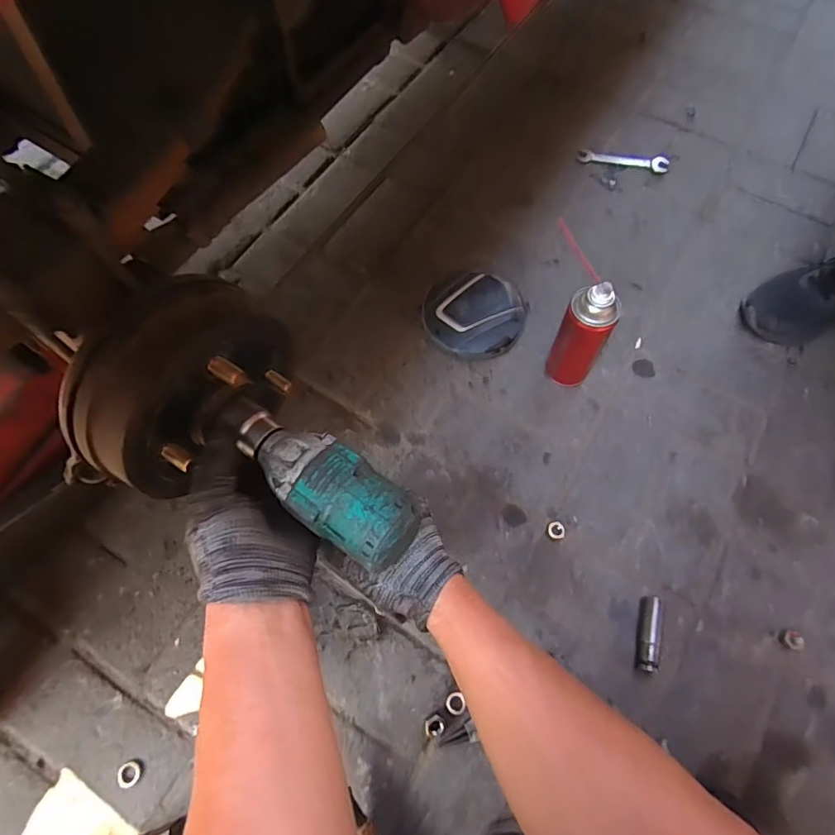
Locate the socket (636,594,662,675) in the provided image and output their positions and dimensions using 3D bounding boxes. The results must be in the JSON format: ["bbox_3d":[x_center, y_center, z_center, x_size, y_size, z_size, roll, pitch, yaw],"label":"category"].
[{"bbox_3d":[0.265,0.246,0.551,0.020,0.021,0.084,12,68,5],"label":"socket"}]

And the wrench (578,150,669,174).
[{"bbox_3d":[0.366,-0.463,0.866,0.158,0.009,0.040,8,67,3],"label":"wrench"}]

